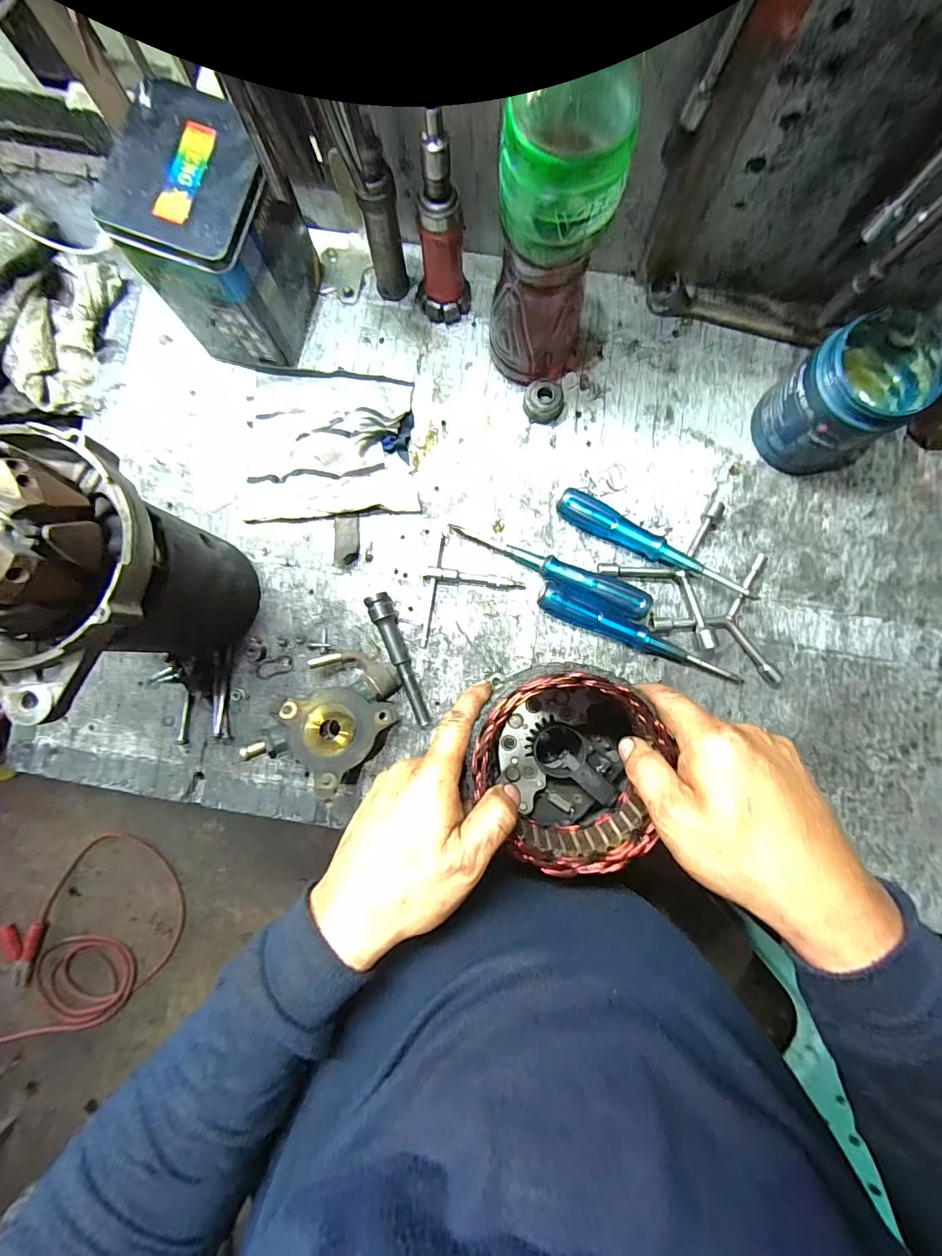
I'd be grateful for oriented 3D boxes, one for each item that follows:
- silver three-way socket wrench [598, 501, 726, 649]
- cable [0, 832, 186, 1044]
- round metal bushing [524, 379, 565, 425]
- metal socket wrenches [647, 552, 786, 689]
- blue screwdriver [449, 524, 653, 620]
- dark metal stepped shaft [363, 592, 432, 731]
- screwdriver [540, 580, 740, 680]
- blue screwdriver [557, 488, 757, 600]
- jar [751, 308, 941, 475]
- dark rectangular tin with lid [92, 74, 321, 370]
[{"bbox_3d":[0.205,-0.066,0.418,0.121,0.022,0.125,38,87,2],"label":"silver three-way socket wrench"},{"bbox_3d":[-1.094,0.910,1.174,0.784,0.032,0.370,-45,88,-4],"label":"cable"},{"bbox_3d":[0.071,-0.218,0.433,0.038,0.018,0.035,0,86,0],"label":"round metal bushing"},{"bbox_3d":[0.224,0.001,0.417,0.113,0.015,0.121,-8,86,-1],"label":"metal socket wrenches"},{"bbox_3d":[0.071,-0.053,0.418,0.193,0.024,0.027,22,86,1],"label":"blue screwdriver"},{"bbox_3d":[-0.064,0.029,0.416,0.021,0.020,0.126,-22,86,-1],"label":"dark metal stepped shaft"},{"bbox_3d":[0.156,0.009,0.414,0.201,0.024,0.022,22,86,1],"label":"screwdriver"},{"bbox_3d":[0.168,-0.075,0.418,0.190,0.028,0.027,28,87,2],"label":"blue screwdriver"},{"bbox_3d":[0.322,-0.195,0.392,0.092,0.101,0.090,0,86,0],"label":"jar"},{"bbox_3d":[-0.207,-0.318,0.384,0.096,0.135,0.124,18,86,1],"label":"dark rectangular tin with lid"}]

